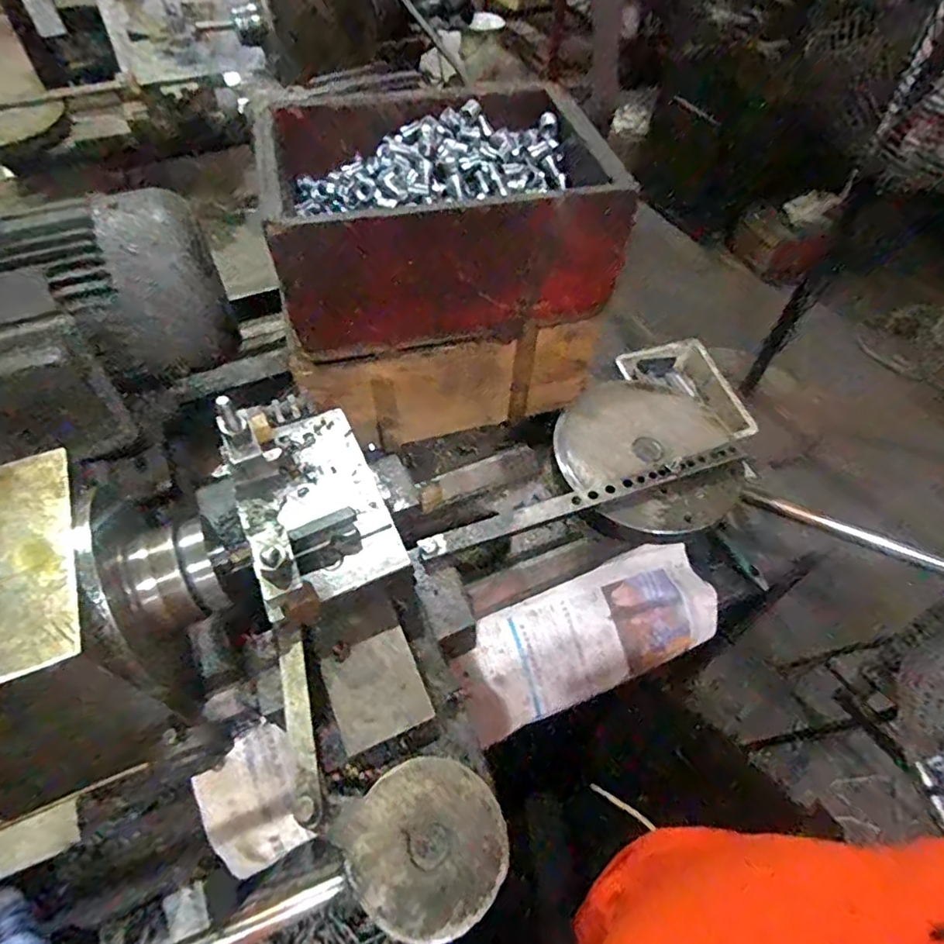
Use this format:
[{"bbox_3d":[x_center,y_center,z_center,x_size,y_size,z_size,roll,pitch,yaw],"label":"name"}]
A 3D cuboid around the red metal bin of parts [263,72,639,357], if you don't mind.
[{"bbox_3d":[-0.034,-0.278,0.655,0.333,0.149,0.240,-8,55,-7],"label":"red metal bin of parts"}]

